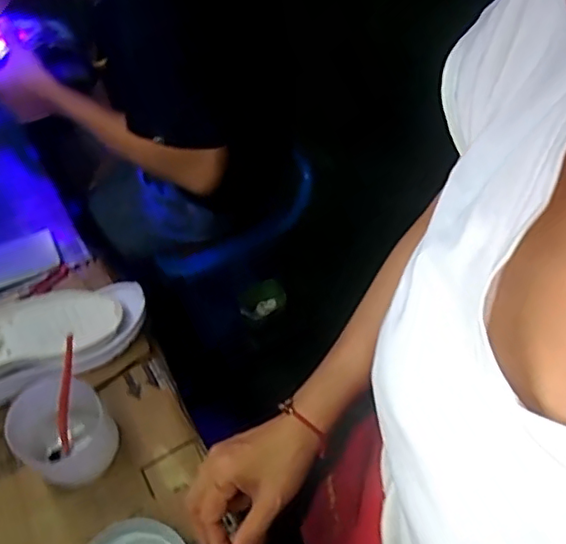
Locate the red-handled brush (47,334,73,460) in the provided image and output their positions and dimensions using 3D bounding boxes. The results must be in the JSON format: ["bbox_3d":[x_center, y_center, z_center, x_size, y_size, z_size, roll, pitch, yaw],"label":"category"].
[{"bbox_3d":[-0.232,0.137,0.624,0.021,0.150,0.014,13,15,11],"label":"red-handled brush"}]

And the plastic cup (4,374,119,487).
[{"bbox_3d":[-0.236,0.171,0.634,0.092,0.088,0.102,-31,58,-20],"label":"plastic cup"}]

